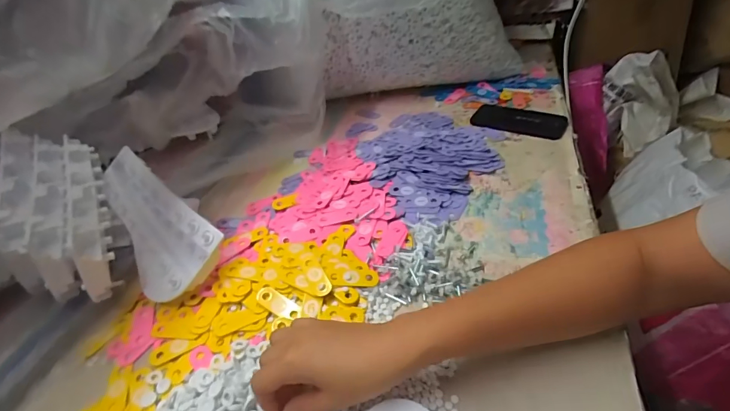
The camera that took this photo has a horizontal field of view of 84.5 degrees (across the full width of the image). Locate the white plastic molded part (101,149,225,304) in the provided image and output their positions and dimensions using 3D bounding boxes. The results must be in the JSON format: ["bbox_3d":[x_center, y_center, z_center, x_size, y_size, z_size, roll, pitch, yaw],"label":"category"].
[{"bbox_3d":[-0.278,0.024,0.523,0.214,0.026,0.109,35,88,24],"label":"white plastic molded part"}]

